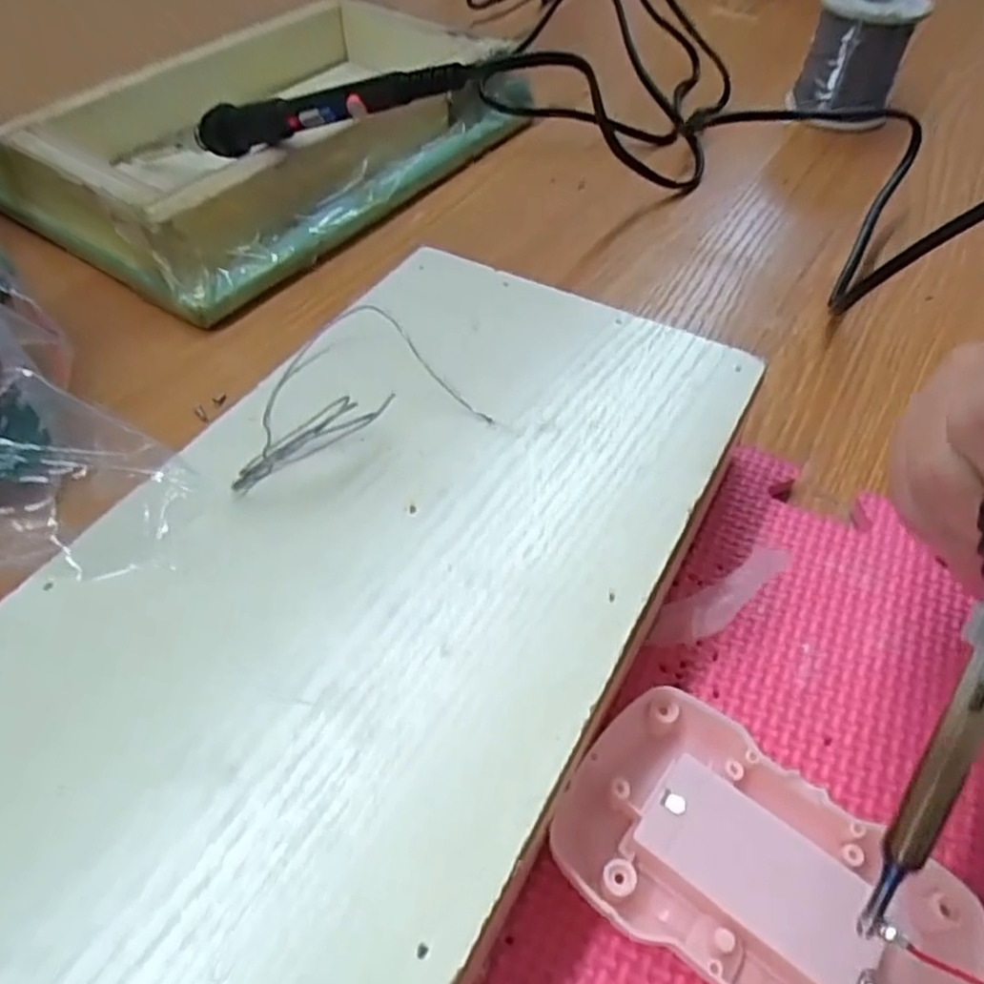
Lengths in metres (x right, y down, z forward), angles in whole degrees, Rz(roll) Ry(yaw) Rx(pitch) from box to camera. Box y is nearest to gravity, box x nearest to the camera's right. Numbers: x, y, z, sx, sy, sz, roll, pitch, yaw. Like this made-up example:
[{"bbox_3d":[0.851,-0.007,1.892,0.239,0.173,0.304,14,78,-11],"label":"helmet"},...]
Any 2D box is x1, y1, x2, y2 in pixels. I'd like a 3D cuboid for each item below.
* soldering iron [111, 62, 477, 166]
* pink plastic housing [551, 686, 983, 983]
[{"bbox_3d":[-0.090,-0.171,0.318,0.185,0.018,0.016,4,48,28],"label":"soldering iron"},{"bbox_3d":[0.059,0.088,0.162,0.089,0.018,0.050,33,58,25],"label":"pink plastic housing"}]

